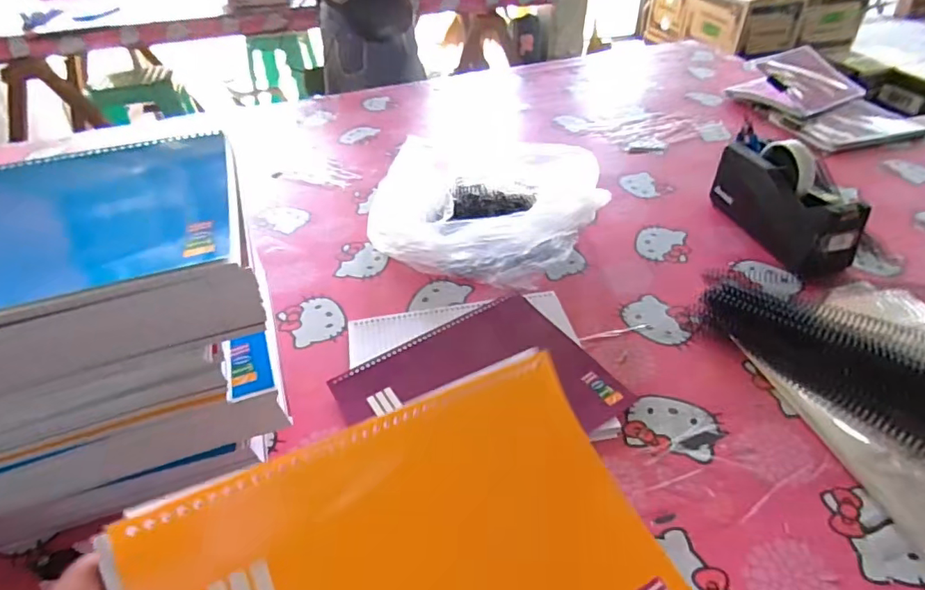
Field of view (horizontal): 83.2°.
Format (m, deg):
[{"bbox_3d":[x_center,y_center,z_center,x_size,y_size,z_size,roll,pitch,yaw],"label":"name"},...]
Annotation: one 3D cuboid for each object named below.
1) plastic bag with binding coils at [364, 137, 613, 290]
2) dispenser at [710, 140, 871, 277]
[{"bbox_3d":[0.037,-0.120,0.717,0.286,0.091,0.236,4,41,5],"label":"plastic bag with binding coils"},{"bbox_3d":[0.432,-0.126,0.696,0.074,0.116,0.203,-9,42,-10],"label":"dispenser"}]

